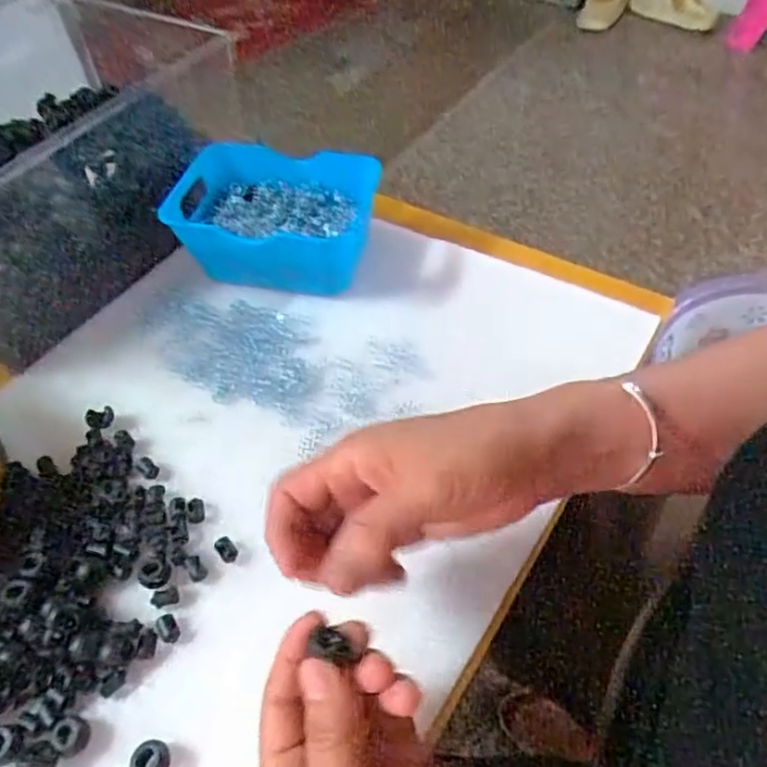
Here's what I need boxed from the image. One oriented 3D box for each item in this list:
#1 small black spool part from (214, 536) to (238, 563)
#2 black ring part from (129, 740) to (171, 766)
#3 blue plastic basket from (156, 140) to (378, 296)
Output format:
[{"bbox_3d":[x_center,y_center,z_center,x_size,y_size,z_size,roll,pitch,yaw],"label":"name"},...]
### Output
[{"bbox_3d":[-0.092,0.096,0.373,0.010,0.008,0.016,-32,58,-19],"label":"small black spool part"},{"bbox_3d":[-0.112,0.181,0.307,0.017,0.009,0.017,7,54,9],"label":"black ring part"},{"bbox_3d":[-0.087,-0.131,0.510,0.152,0.061,0.107,9,54,10],"label":"blue plastic basket"}]

